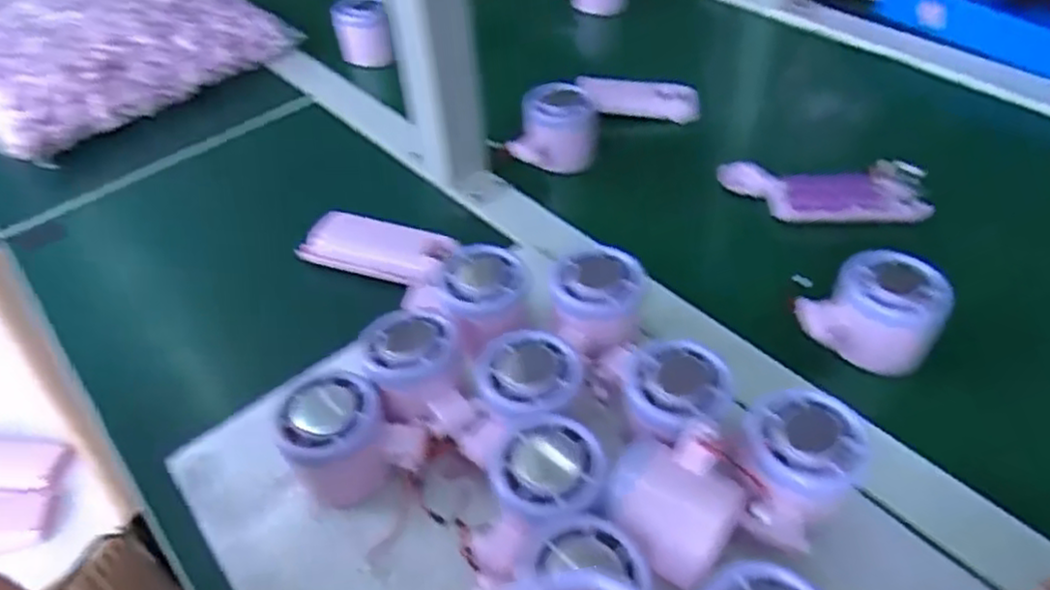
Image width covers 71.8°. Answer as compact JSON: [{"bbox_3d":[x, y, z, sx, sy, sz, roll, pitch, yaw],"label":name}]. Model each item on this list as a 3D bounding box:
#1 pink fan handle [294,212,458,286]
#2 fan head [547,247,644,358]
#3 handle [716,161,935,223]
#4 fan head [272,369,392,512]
[{"bbox_3d":[-0.111,-0.035,0.537,0.122,0.019,0.042,13,48,18],"label":"pink fan handle"},{"bbox_3d":[0.042,0.001,0.434,0.053,0.036,0.058,-3,45,3],"label":"fan head"},{"bbox_3d":[0.230,-0.080,0.564,0.148,0.017,0.062,1,46,7],"label":"handle"},{"bbox_3d":[-0.101,0.080,0.393,0.054,0.055,0.059,-21,47,-13],"label":"fan head"}]

